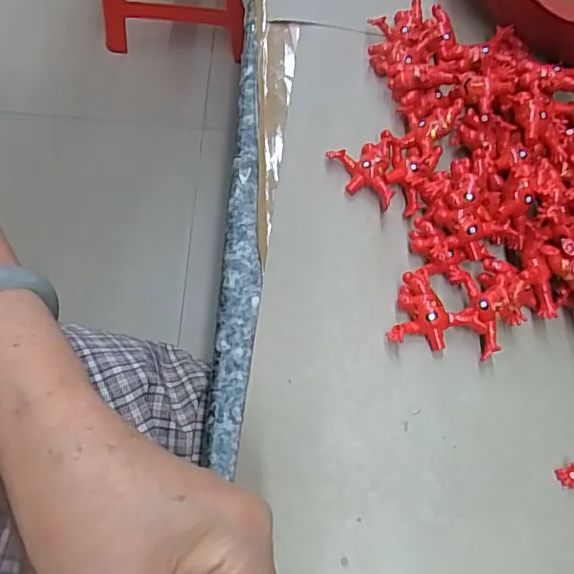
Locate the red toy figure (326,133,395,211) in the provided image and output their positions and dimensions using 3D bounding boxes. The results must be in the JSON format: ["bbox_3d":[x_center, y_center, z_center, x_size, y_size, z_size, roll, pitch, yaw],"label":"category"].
[{"bbox_3d":[0.048,-0.067,0.333,0.036,0.016,0.041,-15,69,-11],"label":"red toy figure"}]

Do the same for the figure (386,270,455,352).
[{"bbox_3d":[0.073,0.013,0.300,0.030,0.012,0.042,19,67,3],"label":"figure"}]

